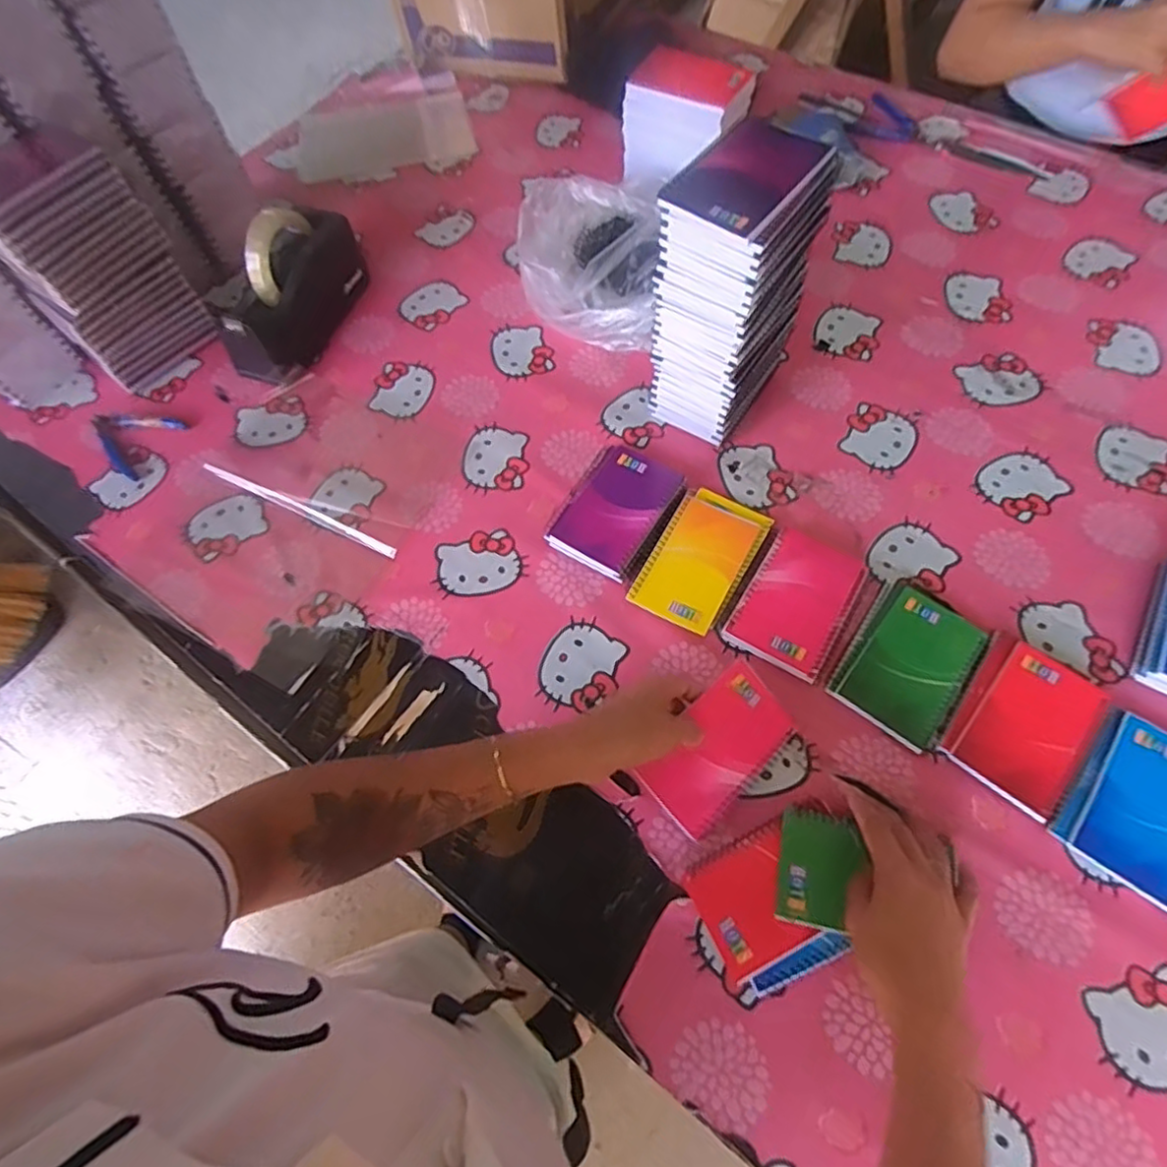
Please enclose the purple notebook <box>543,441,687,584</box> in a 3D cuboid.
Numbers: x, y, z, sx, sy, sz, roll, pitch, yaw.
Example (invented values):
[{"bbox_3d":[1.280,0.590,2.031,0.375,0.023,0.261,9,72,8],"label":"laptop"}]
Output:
[{"bbox_3d":[0.031,-0.075,0.664,0.103,0.023,0.135,29,67,17],"label":"purple notebook"}]

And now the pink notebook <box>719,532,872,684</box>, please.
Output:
[{"bbox_3d":[0.197,0.014,0.608,0.090,0.018,0.132,29,67,17],"label":"pink notebook"}]

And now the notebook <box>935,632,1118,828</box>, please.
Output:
[{"bbox_3d":[0.368,0.114,0.549,0.098,0.007,0.131,37,70,20],"label":"notebook"}]

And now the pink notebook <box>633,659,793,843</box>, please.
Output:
[{"bbox_3d":[0.113,0.136,0.547,0.130,0.010,0.079,-42,93,-16],"label":"pink notebook"}]

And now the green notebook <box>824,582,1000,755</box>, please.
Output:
[{"bbox_3d":[0.288,0.071,0.580,0.095,0.013,0.131,34,69,19],"label":"green notebook"}]

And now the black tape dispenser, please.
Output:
[{"bbox_3d":[-0.338,-0.345,0.769,0.075,0.123,0.216,17,64,12],"label":"black tape dispenser"}]

